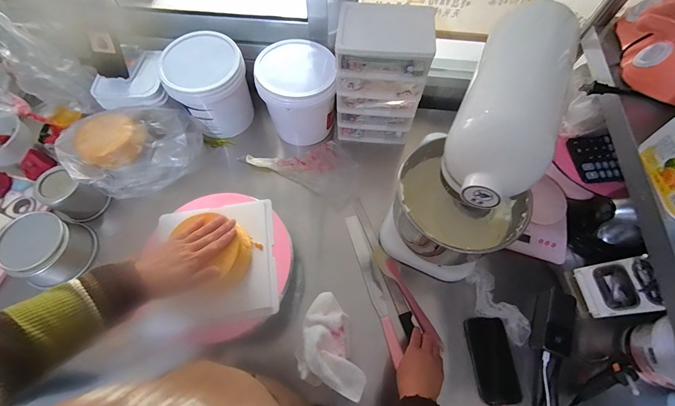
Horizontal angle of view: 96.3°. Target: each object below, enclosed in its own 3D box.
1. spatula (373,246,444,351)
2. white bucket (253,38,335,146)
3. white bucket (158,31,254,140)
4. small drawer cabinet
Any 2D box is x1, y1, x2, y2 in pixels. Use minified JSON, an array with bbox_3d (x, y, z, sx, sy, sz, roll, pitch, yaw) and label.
[{"bbox_3d":[0.159,0.208,0.689,0.035,0.029,0.249,-28,68,-12],"label":"spatula"},{"bbox_3d":[-0.111,-0.278,0.800,0.170,0.204,0.178,-17,67,-8],"label":"white bucket"},{"bbox_3d":[-0.334,-0.304,0.811,0.187,0.196,0.174,0,65,0],"label":"white bucket"},{"bbox_3d":[0.100,-0.301,0.740,0.200,0.320,0.143,6,65,3],"label":"small drawer cabinet"}]

